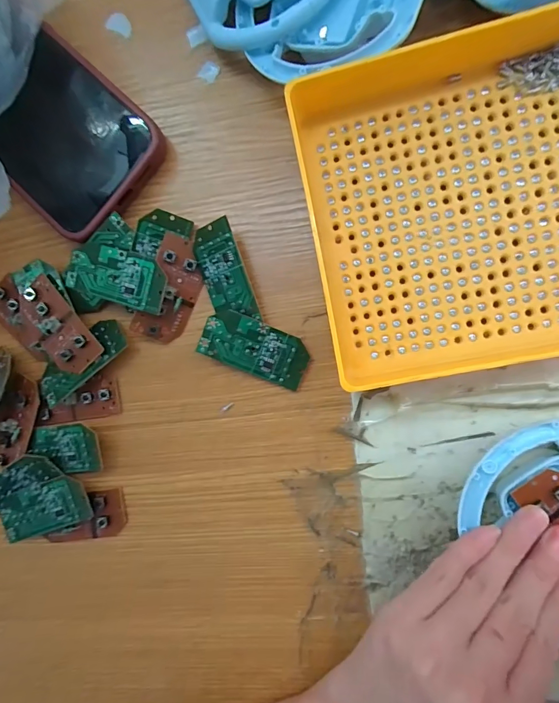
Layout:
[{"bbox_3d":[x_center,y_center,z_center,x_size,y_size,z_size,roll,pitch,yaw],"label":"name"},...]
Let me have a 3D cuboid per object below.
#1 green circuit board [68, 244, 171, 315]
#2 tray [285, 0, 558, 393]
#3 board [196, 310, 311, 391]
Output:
[{"bbox_3d":[-0.092,-0.042,0.227,0.061,0.004,0.029,15,95,11],"label":"green circuit board"},{"bbox_3d":[0.135,-0.078,0.184,0.240,0.033,0.159,-10,91,9],"label":"tray"},{"bbox_3d":[-0.013,-0.002,0.225,0.059,0.011,0.028,25,95,7],"label":"board"}]

